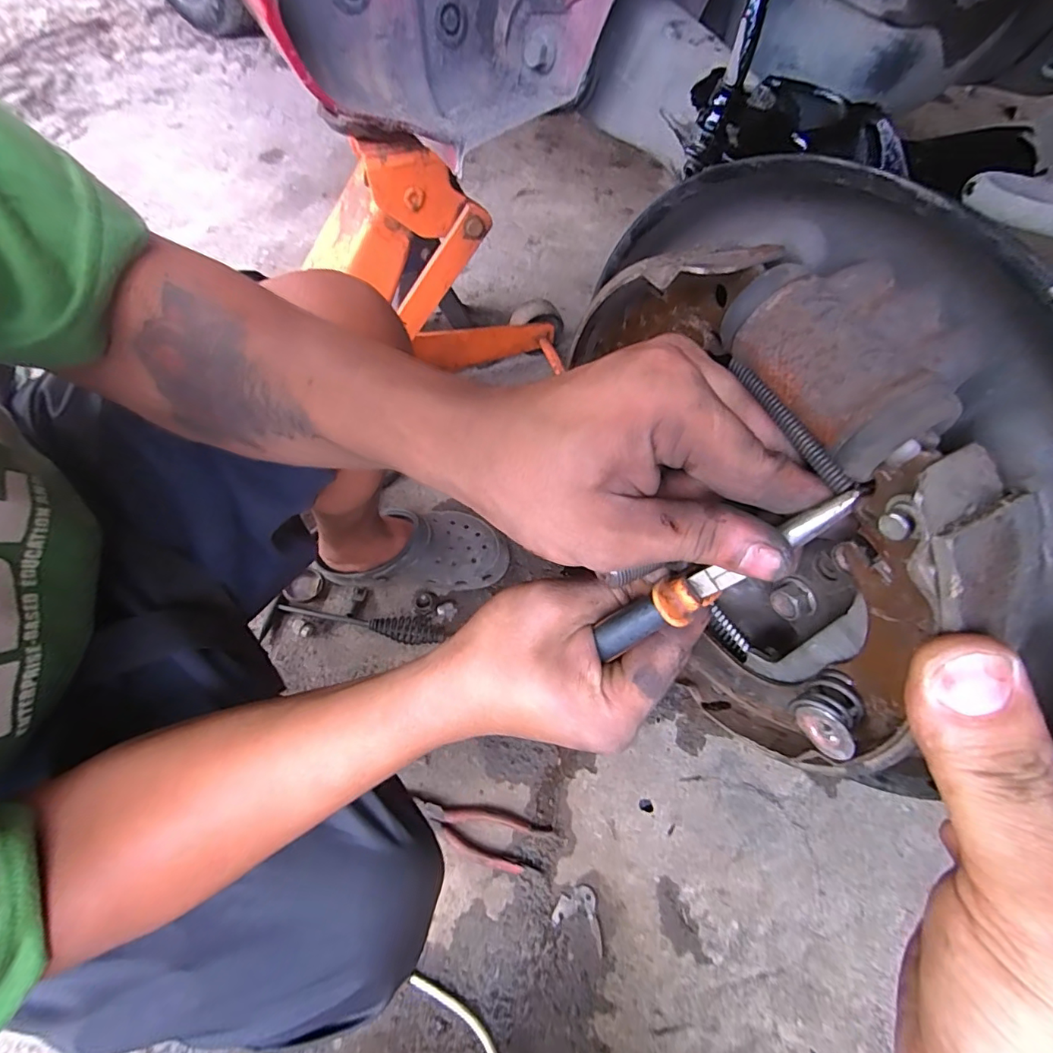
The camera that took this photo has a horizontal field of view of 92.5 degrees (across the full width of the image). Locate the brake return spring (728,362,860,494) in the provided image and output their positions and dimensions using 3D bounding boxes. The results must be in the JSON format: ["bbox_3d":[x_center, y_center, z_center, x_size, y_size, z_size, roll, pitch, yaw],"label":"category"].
[{"bbox_3d":[0.083,-0.033,0.159,0.004,0.006,0.053,-29,74,-16],"label":"brake return spring"}]

